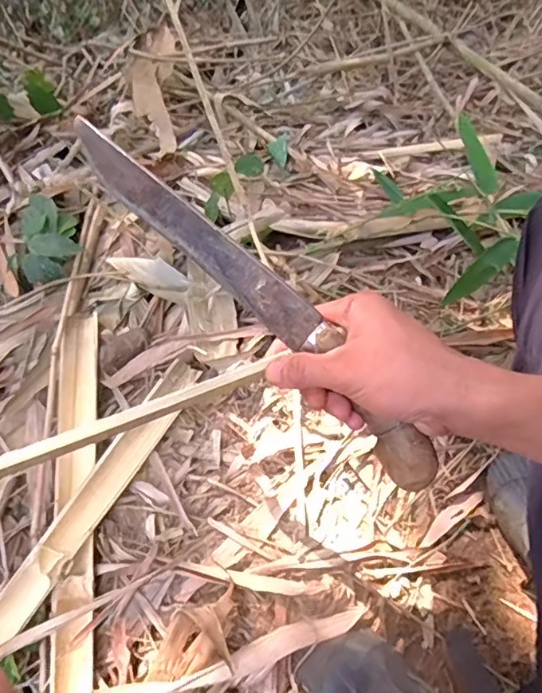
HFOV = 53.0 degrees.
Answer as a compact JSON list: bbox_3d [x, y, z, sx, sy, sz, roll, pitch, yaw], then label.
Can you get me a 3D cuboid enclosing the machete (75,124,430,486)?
[{"bbox_3d":[-0.015,-0.040,0.384,0.036,0.038,0.348,-44,81,-7],"label":"machete"}]

